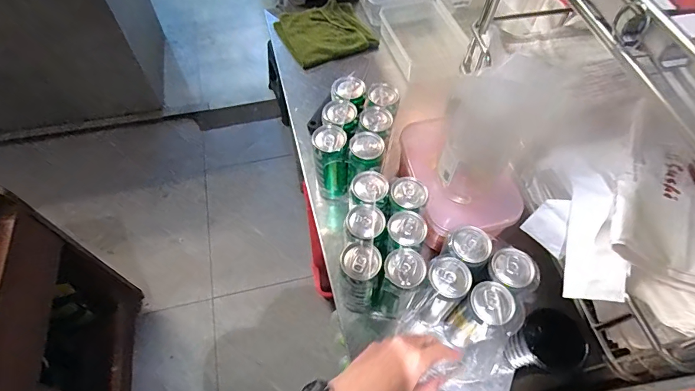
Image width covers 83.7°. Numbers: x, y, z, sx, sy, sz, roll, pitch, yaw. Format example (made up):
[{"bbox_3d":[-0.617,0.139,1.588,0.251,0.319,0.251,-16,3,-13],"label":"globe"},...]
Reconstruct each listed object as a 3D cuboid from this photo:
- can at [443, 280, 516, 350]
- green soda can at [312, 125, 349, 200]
[{"bbox_3d":[0.177,0.165,0.532,0.056,0.141,0.052,1,58,-2],"label":"can"},{"bbox_3d":[-0.028,-0.053,0.666,0.056,0.136,0.054,0,59,-2],"label":"green soda can"}]

